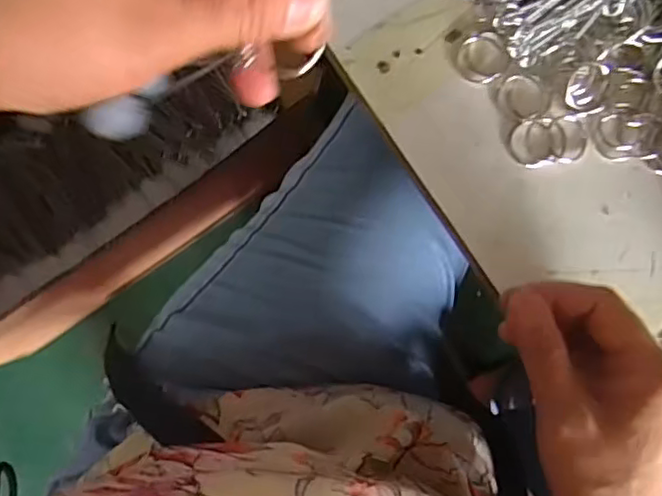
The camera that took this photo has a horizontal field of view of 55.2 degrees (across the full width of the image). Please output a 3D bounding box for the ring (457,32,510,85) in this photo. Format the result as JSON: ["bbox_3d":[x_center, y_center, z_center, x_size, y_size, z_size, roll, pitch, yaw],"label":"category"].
[{"bbox_3d":[0.080,-0.100,0.332,0.025,0.006,0.026,0,87,-5],"label":"ring"}]

